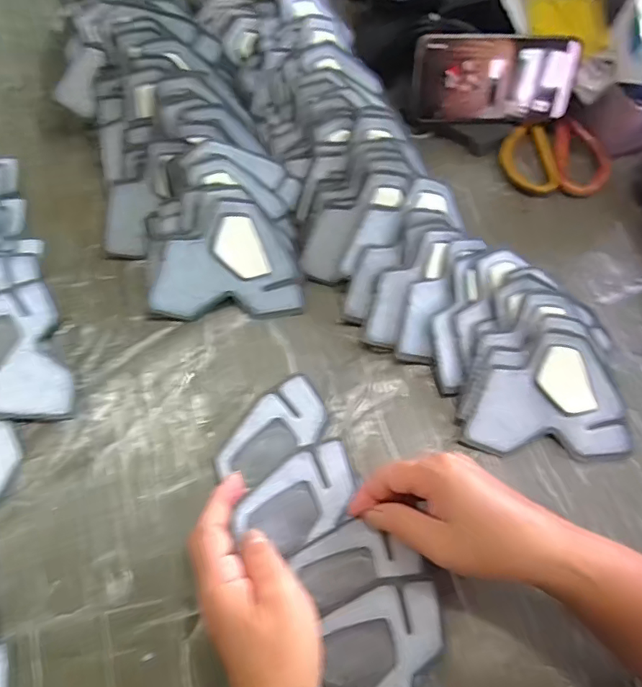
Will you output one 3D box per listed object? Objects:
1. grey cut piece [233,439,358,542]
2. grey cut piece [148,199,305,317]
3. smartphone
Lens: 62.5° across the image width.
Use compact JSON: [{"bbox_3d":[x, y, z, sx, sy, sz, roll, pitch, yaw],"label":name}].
[{"bbox_3d":[-0.015,0.110,0.373,0.096,0.005,0.055,-21,81,-31],"label":"grey cut piece"},{"bbox_3d":[-0.079,-0.068,0.443,0.121,0.008,0.093,-2,102,-5],"label":"grey cut piece"},{"bbox_3d":[0.168,-0.254,0.510,0.155,0.077,0.011,0,43,0],"label":"smartphone"}]

